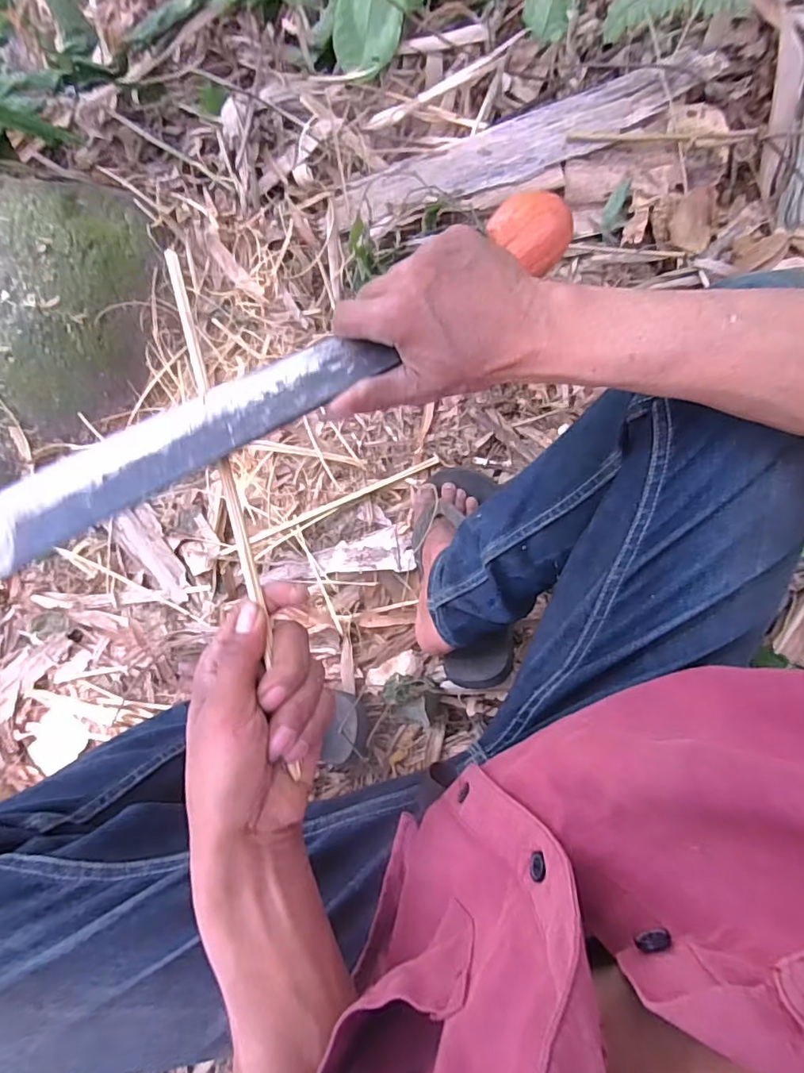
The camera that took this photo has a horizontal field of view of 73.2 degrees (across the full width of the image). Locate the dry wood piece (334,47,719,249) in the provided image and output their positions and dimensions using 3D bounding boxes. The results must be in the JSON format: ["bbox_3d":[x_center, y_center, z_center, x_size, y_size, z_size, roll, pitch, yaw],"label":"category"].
[{"bbox_3d":[0.141,-0.488,0.686,0.475,0.029,0.113,-16,79,9],"label":"dry wood piece"}]

